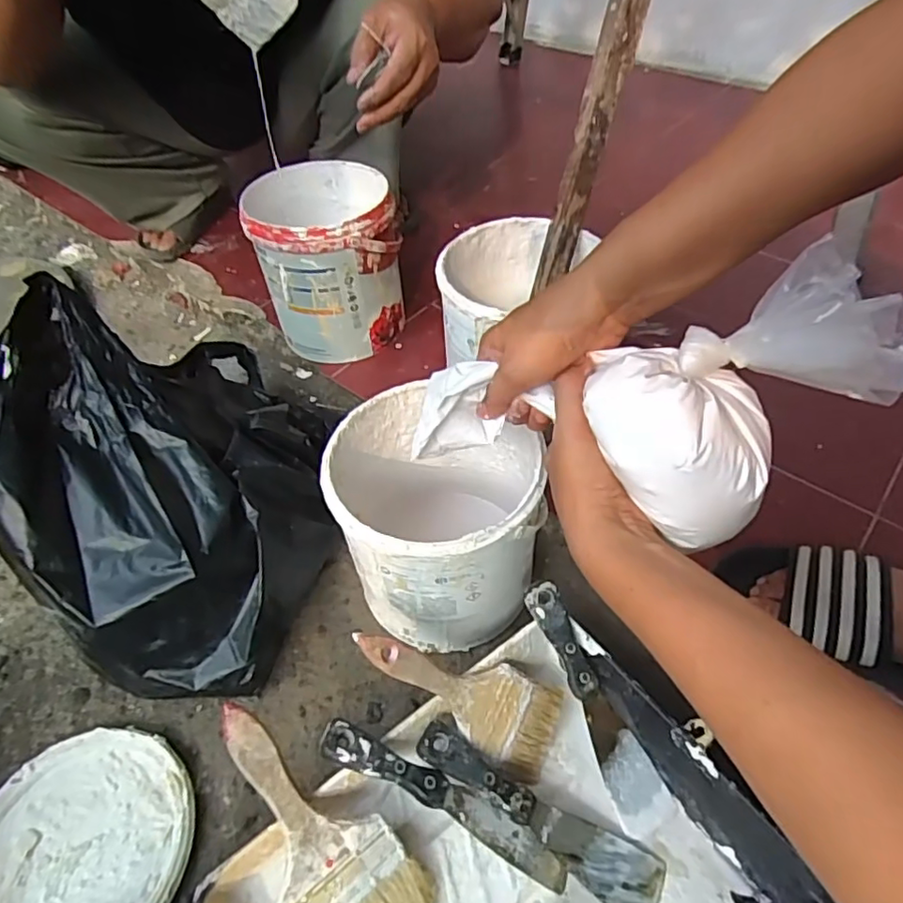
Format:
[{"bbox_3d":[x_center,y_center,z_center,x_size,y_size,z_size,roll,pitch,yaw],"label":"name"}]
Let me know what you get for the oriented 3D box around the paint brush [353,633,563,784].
[{"bbox_3d":[0.012,0.183,0.479,0.194,0.013,0.068,43,65,-14],"label":"paint brush"}]

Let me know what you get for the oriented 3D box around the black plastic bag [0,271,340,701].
[{"bbox_3d":[-0.271,0.007,0.582,0.271,0.225,0.381,-5,49,-1],"label":"black plastic bag"}]

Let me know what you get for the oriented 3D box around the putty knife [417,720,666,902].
[{"bbox_3d":[0.064,0.276,0.456,0.204,0.019,0.045,32,58,6],"label":"putty knife"}]

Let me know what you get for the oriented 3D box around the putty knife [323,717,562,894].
[{"bbox_3d":[-0.003,0.256,0.443,0.202,0.011,0.035,31,56,-1],"label":"putty knife"}]

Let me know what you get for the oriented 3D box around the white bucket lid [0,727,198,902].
[{"bbox_3d":[-0.299,0.315,0.474,0.180,0.011,0.168,-1,49,2],"label":"white bucket lid"}]

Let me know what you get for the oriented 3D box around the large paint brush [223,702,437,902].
[{"bbox_3d":[-0.103,0.266,0.422,0.099,0.016,0.201,-34,76,-20],"label":"large paint brush"}]

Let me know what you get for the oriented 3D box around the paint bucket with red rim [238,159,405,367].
[{"bbox_3d":[-0.157,-0.249,0.787,0.170,0.182,0.180,-15,50,-9],"label":"paint bucket with red rim"}]

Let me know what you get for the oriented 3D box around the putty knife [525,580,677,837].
[{"bbox_3d":[0.117,0.204,0.494,0.044,0.011,0.202,-23,78,-12],"label":"putty knife"}]

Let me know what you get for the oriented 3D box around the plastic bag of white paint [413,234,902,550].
[{"bbox_3d":[0.110,-0.017,0.390,0.312,0.109,0.114,-10,45,29],"label":"plastic bag of white paint"}]

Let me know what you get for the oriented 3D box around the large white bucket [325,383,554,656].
[{"bbox_3d":[-0.009,0.063,0.561,0.171,0.189,0.181,-1,49,2],"label":"large white bucket"}]

